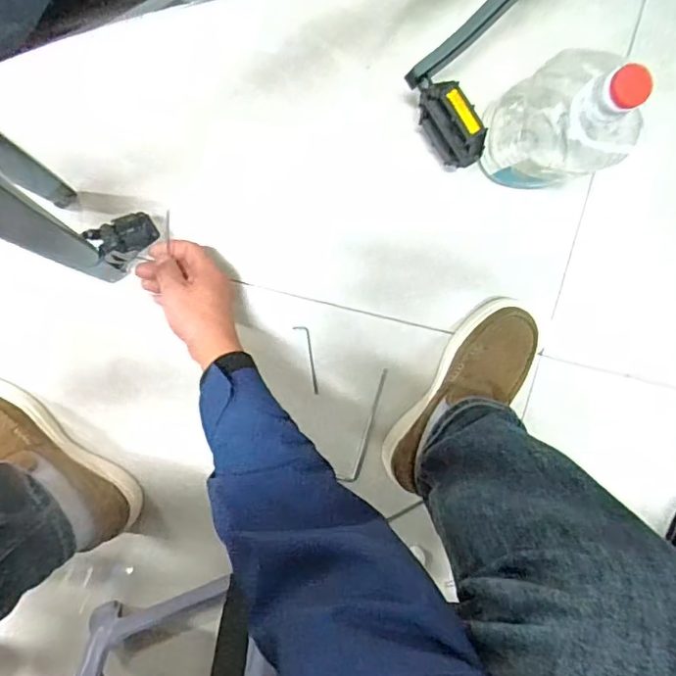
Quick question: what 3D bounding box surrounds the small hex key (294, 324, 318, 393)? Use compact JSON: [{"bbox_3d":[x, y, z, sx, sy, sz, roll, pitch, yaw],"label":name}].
[{"bbox_3d":[-0.039,0.030,0.732,0.019,0.004,0.093,-12,99,-2],"label":"small hex key"}]

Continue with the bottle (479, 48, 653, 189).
[{"bbox_3d":[0.249,-0.222,0.587,0.134,0.229,0.102,-12,99,-2],"label":"bottle"}]

